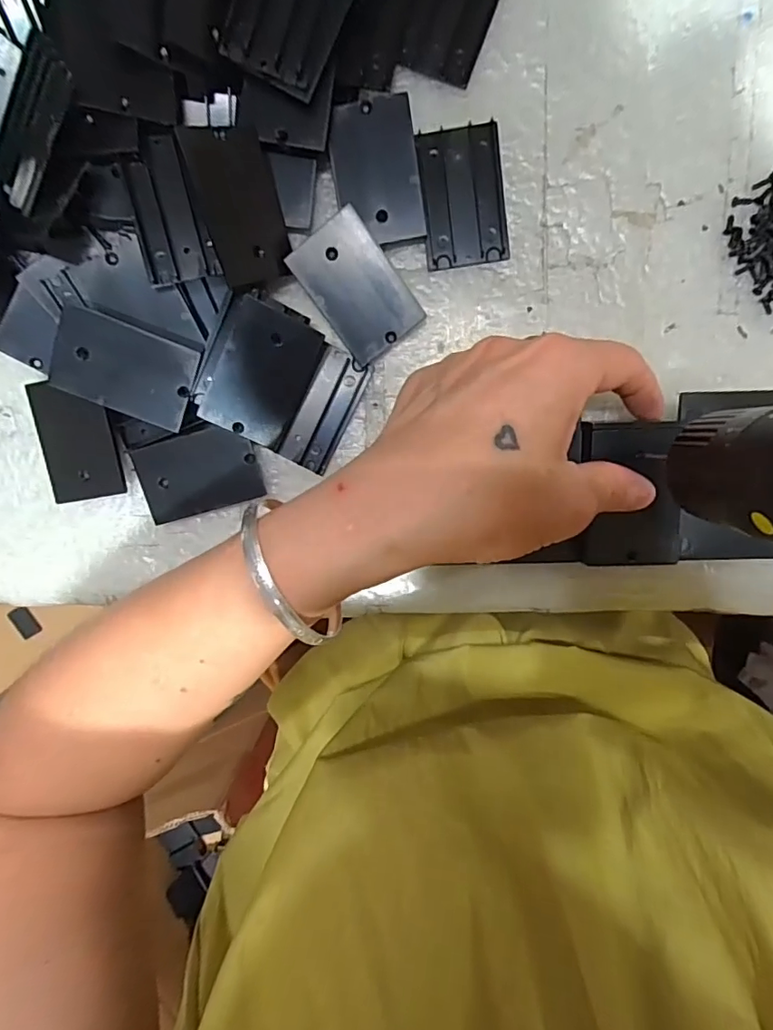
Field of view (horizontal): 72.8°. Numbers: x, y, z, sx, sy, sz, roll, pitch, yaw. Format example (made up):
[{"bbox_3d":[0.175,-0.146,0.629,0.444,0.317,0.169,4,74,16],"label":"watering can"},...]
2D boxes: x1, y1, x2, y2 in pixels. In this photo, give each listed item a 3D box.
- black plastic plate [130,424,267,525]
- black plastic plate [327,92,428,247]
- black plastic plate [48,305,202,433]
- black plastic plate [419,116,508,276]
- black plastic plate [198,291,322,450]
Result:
[{"bbox_3d":[-0.087,-0.019,0.241,0.054,0.006,0.037,-16,107,4],"label":"black plastic plate"},{"bbox_3d":[-0.004,-0.145,0.221,0.035,0.004,0.055,-9,101,-1],"label":"black plastic plate"},{"bbox_3d":[-0.111,-0.061,0.221,0.056,0.005,0.036,20,105,-10],"label":"black plastic plate"},{"bbox_3d":[0.033,-0.137,0.225,0.035,0.005,0.054,-6,97,3],"label":"black plastic plate"},{"bbox_3d":[-0.055,-0.061,0.229,0.038,0.004,0.055,21,104,-22],"label":"black plastic plate"}]

